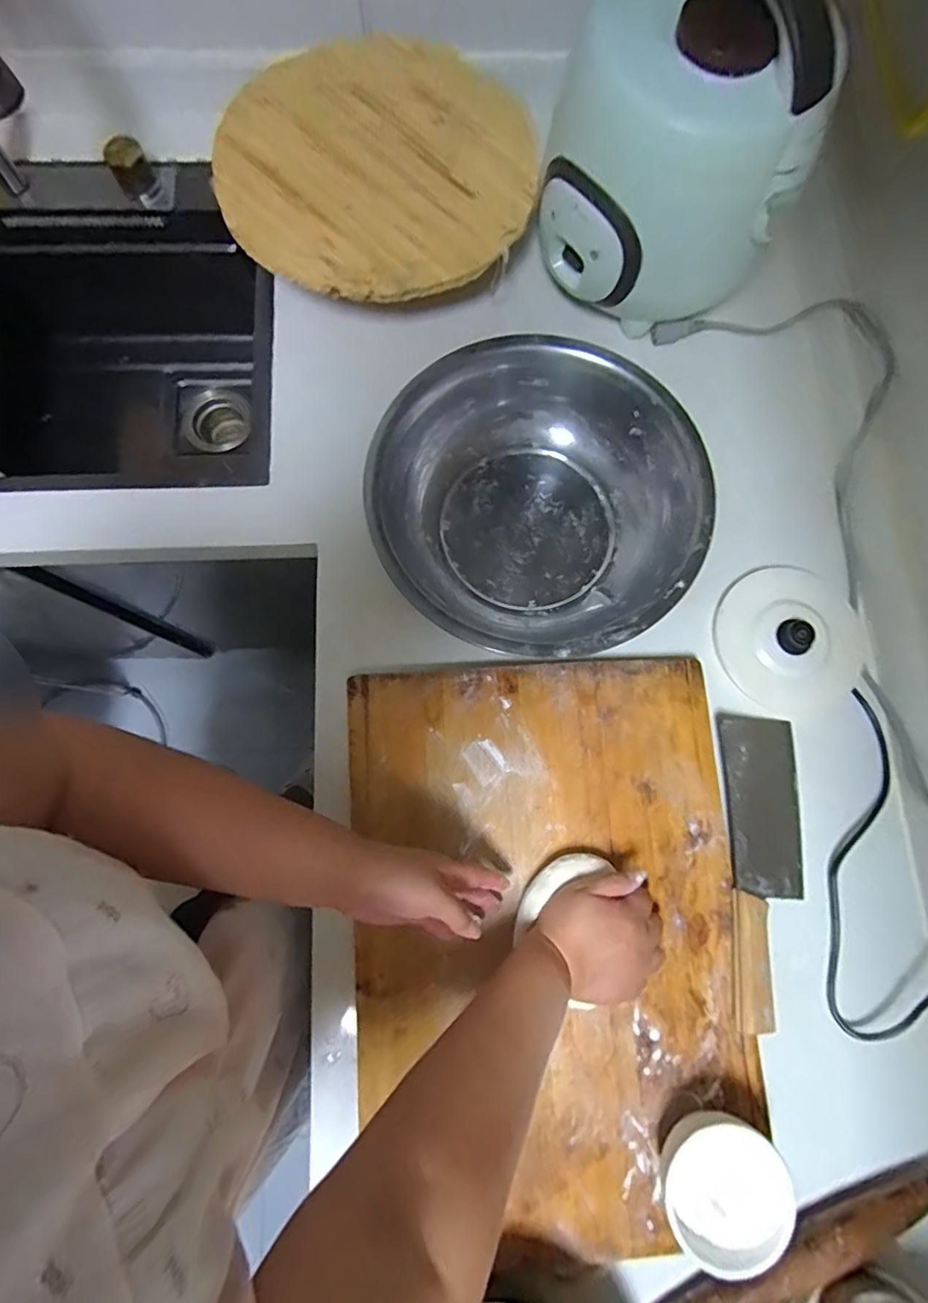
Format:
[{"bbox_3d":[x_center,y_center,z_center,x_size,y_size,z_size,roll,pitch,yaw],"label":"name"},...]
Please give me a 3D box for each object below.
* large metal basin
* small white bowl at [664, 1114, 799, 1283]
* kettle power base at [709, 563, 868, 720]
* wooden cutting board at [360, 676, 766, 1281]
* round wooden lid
[{"bbox_3d":[0.068,-0.143,0.547,0.295,0.096,0.306,0,78,-2],"label":"large metal basin"},{"bbox_3d":[0.204,0.425,0.435,0.095,0.049,0.087,0,78,-2],"label":"small white bowl"},{"bbox_3d":[0.341,-0.013,0.555,0.151,0.027,0.139,23,79,3],"label":"kettle power base"},{"bbox_3d":[0.077,0.256,0.496,0.342,0.028,0.476,-3,78,-2],"label":"wooden cutting board"},{"bbox_3d":[-0.091,-0.510,0.570,0.319,0.030,0.301,0,78,-2],"label":"round wooden lid"}]

